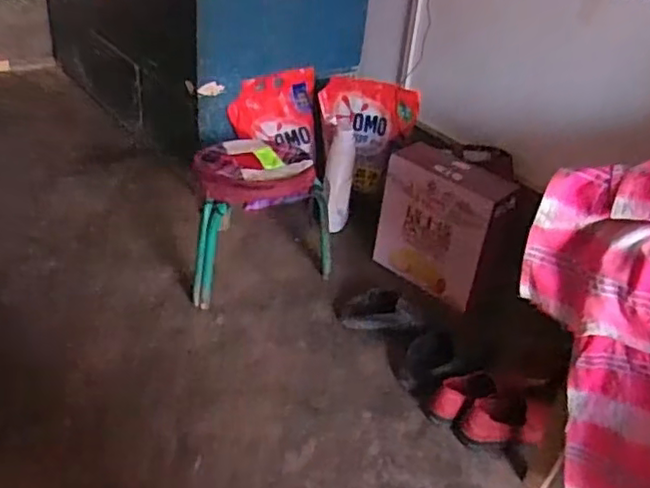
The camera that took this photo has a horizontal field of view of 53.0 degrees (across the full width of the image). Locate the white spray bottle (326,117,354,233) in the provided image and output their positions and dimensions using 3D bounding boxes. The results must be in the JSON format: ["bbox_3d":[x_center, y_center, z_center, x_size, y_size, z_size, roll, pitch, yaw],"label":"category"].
[{"bbox_3d":[0.038,-0.192,1.774,0.073,0.320,0.091,5,-7,-5],"label":"white spray bottle"}]

